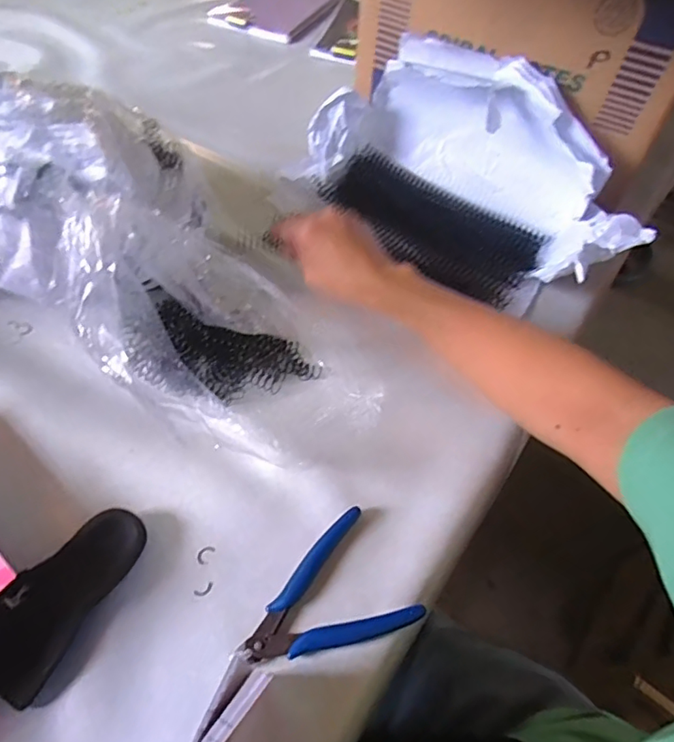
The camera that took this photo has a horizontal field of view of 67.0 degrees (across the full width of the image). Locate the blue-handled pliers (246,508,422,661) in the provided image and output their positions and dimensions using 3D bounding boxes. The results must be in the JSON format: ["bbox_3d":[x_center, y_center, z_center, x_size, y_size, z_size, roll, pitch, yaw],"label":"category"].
[{"bbox_3d":[-0.012,0.151,0.346,0.111,0.009,0.082,-19,58,-16],"label":"blue-handled pliers"}]

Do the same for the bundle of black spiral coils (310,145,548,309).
[{"bbox_3d":[0.099,-0.162,0.559,0.238,0.030,0.111,34,60,19],"label":"bundle of black spiral coils"}]

